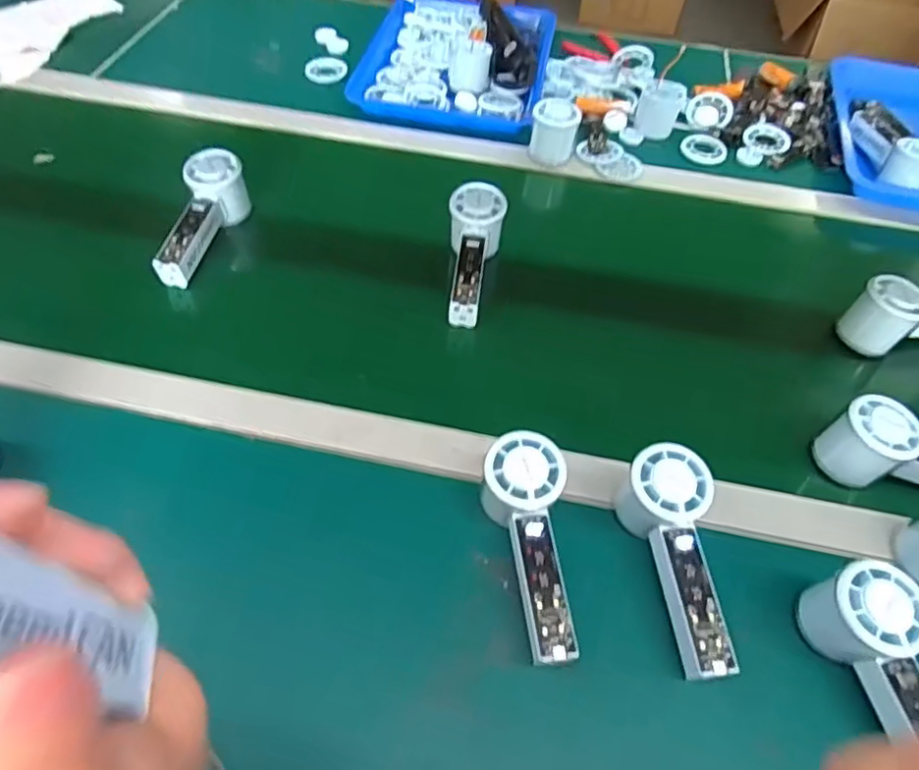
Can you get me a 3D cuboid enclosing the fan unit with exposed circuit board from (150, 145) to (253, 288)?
[{"bbox_3d":[-0.268,-0.170,0.644,0.057,0.060,0.159,13,70,7],"label":"fan unit with exposed circuit board"}]

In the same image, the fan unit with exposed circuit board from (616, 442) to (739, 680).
[{"bbox_3d":[0.155,0.120,0.431,0.058,0.062,0.150,-4,53,-6],"label":"fan unit with exposed circuit board"}]

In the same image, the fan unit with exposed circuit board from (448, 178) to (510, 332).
[{"bbox_3d":[0.011,-0.132,0.623,0.056,0.070,0.157,9,53,3],"label":"fan unit with exposed circuit board"}]

